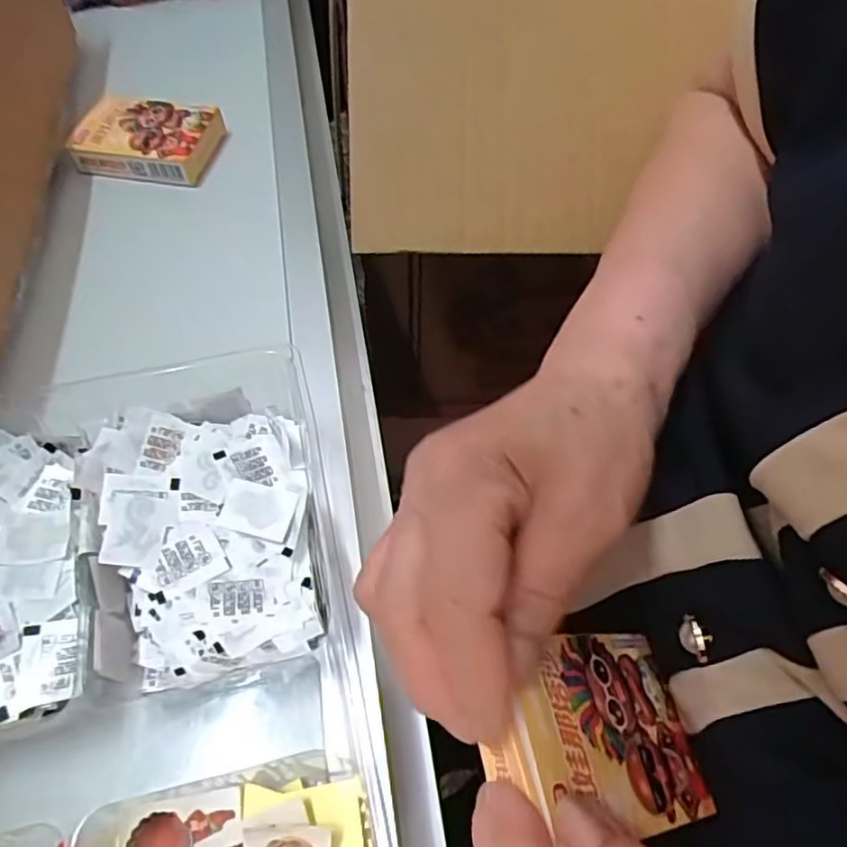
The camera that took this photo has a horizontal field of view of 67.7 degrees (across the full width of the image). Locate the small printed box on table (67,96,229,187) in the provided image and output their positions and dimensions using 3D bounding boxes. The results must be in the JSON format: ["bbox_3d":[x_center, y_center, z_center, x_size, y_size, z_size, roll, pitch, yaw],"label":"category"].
[{"bbox_3d":[-0.197,-0.203,0.453,0.088,0.026,0.063,8,58,5],"label":"small printed box on table"}]

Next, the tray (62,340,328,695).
[{"bbox_3d":[-0.095,0.043,0.284,0.097,0.039,0.134,-16,59,-10],"label":"tray"}]

